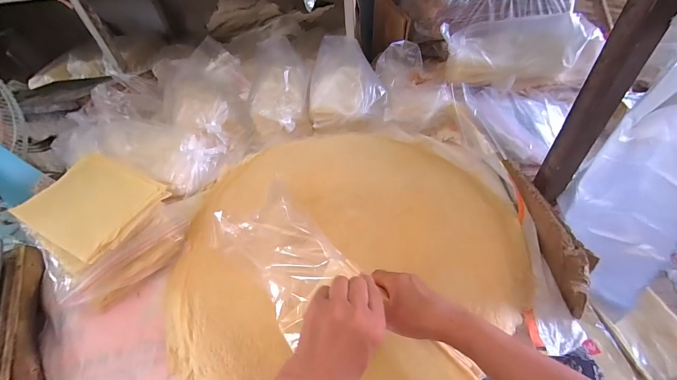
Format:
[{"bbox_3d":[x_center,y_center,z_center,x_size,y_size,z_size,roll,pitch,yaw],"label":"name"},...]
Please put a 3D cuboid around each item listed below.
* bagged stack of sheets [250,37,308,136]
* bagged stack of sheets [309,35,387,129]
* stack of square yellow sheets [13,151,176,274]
[{"bbox_3d":[-0.155,-0.294,0.777,0.143,0.077,0.321,-6,66,1],"label":"bagged stack of sheets"},{"bbox_3d":[0.019,-0.301,0.779,0.186,0.092,0.295,-3,46,4],"label":"bagged stack of sheets"},{"bbox_3d":[-0.431,0.028,0.504,0.196,0.029,0.173,20,63,16],"label":"stack of square yellow sheets"}]

